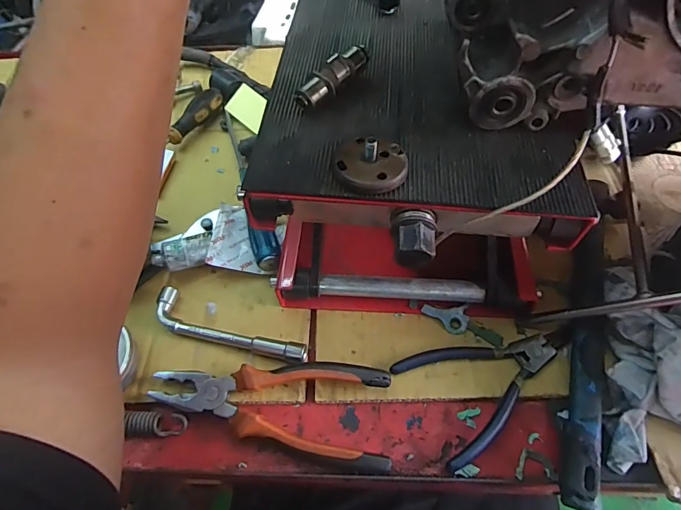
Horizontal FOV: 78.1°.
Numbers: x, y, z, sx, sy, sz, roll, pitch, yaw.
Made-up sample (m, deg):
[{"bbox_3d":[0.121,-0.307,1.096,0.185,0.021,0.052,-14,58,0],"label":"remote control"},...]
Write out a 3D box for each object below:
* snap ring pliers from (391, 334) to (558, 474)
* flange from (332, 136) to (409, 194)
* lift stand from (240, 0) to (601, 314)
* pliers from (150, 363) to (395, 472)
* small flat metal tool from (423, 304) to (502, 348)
[{"bbox_3d":[0.120,0.101,0.352,0.129,0.013,0.091,-26,59,-14],"label":"snap ring pliers"},{"bbox_3d":[0.019,-0.062,0.271,0.048,0.020,0.040,3,56,5],"label":"flange"},{"bbox_3d":[0.065,-0.112,0.396,0.225,0.167,0.329,4,56,6],"label":"lift stand"},{"bbox_3d":[-0.057,0.118,0.342,0.194,0.024,0.072,7,57,8],"label":"pliers"},{"bbox_3d":[0.111,0.059,0.380,0.073,0.009,0.027,16,58,13],"label":"small flat metal tool"}]

